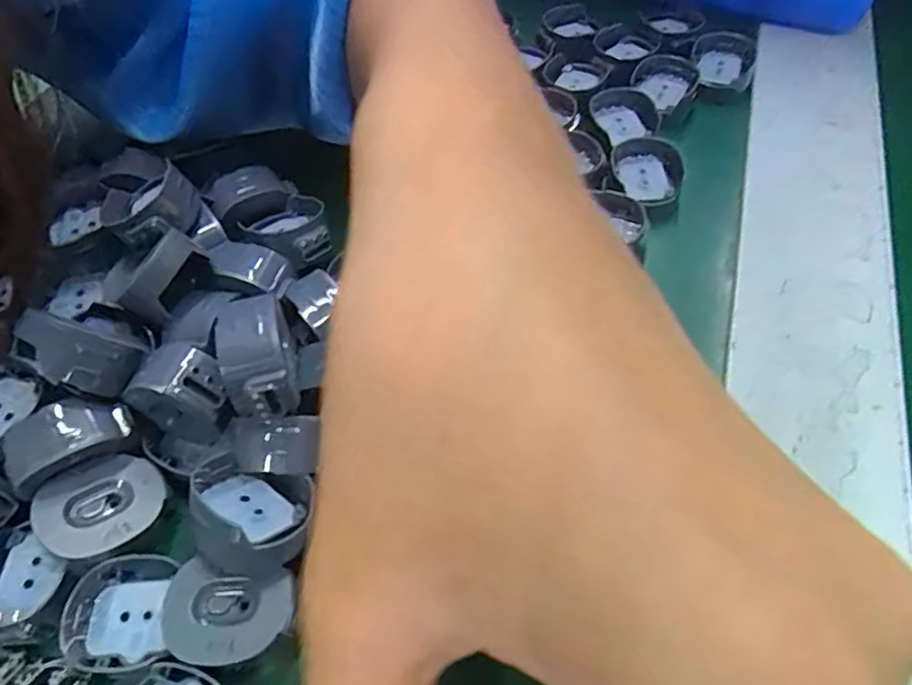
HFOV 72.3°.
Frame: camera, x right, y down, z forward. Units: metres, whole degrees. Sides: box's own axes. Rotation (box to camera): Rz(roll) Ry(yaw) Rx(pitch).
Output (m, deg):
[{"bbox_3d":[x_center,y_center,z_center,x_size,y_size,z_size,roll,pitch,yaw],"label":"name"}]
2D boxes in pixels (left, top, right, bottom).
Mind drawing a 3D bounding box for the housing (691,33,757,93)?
[{"bbox_3d":[0.108,-0.114,0.253,0.024,0.010,0.025,12,57,10],"label":"housing"}]

